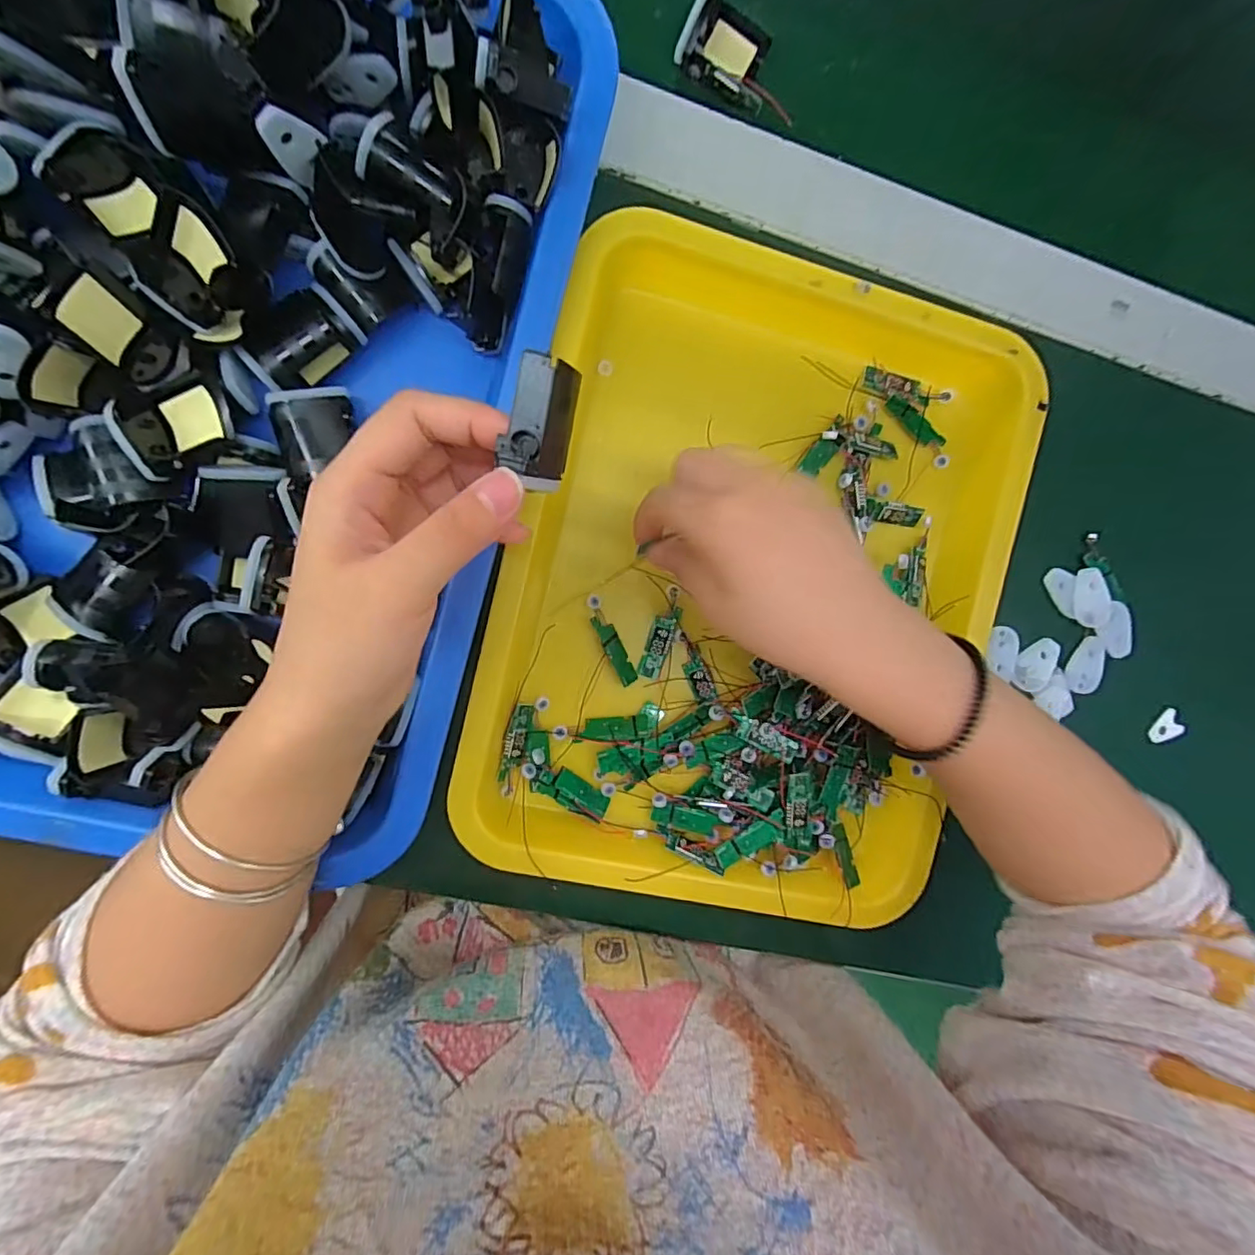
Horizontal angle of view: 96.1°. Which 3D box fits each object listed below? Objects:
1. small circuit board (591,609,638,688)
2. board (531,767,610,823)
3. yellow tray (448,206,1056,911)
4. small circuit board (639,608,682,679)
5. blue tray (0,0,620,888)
[{"bbox_3d":[-0.007,0.012,0.307,0.010,0.007,0.043,-28,97,-6],"label":"small circuit board"},{"bbox_3d":[-0.030,0.090,0.303,0.042,0.005,0.016,27,89,-9],"label":"board"},{"bbox_3d":[0.069,-0.023,0.300,0.255,0.026,0.331,14,91,-9],"label":"yellow tray"},{"bbox_3d":[0.018,0.008,0.311,0.013,0.004,0.041,17,91,-9],"label":"small circuit board"},{"bbox_3d":[-0.211,-0.121,0.244,0.334,0.060,0.416,15,91,-9],"label":"blue tray"}]

